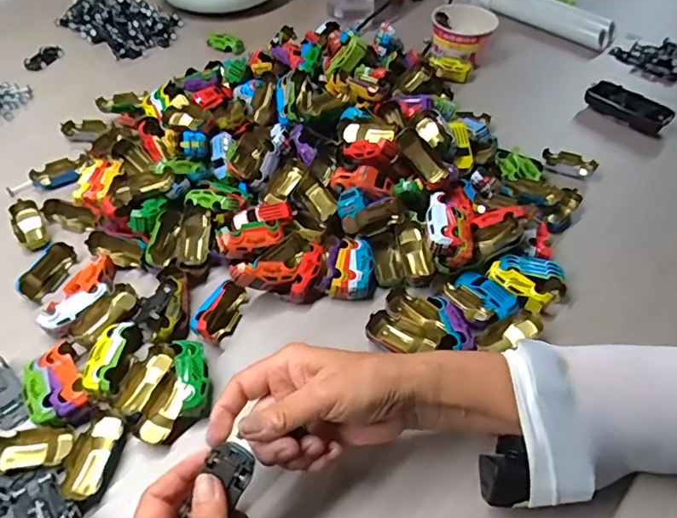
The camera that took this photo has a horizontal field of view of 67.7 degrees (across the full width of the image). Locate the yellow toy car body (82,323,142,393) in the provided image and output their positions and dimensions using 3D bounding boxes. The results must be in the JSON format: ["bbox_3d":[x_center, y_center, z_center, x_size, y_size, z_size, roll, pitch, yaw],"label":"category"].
[{"bbox_3d":[-0.191,0.084,0.425,0.030,0.020,0.063,5,49,3],"label":"yellow toy car body"}]

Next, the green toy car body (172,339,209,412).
[{"bbox_3d":[-0.120,0.096,0.419,0.022,0.025,0.063,-12,51,-12],"label":"green toy car body"}]

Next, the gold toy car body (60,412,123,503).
[{"bbox_3d":[-0.187,0.149,0.381,0.029,0.015,0.060,8,49,5],"label":"gold toy car body"}]

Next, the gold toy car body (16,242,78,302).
[{"bbox_3d":[-0.289,0.012,0.497,0.030,0.017,0.064,11,50,7],"label":"gold toy car body"}]

